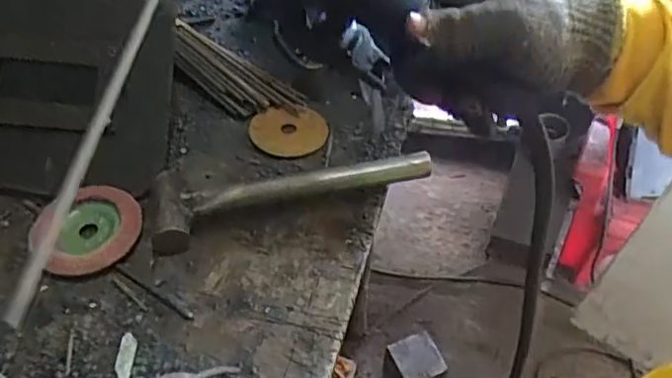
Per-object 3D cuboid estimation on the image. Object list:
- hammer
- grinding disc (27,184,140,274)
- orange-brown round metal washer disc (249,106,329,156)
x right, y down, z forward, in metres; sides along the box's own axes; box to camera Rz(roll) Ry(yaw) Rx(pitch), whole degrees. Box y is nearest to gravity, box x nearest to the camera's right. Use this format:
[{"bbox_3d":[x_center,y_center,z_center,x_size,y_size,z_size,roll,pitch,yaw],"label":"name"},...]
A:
[{"bbox_3d":[-0.039,-0.003,0.529,0.242,0.029,0.065,-11,49,-11],"label":"hammer"},{"bbox_3d":[-0.213,0.033,0.505,0.091,0.016,0.084,1,48,-1],"label":"grinding disc"},{"bbox_3d":[-0.046,-0.056,0.591,0.075,0.007,0.064,-1,50,-5],"label":"orange-brown round metal washer disc"}]

